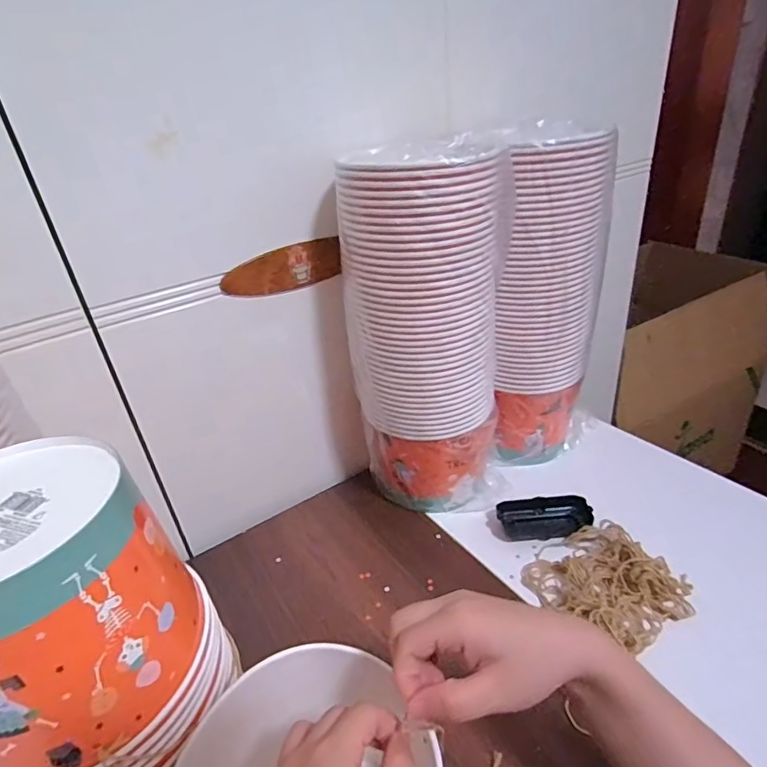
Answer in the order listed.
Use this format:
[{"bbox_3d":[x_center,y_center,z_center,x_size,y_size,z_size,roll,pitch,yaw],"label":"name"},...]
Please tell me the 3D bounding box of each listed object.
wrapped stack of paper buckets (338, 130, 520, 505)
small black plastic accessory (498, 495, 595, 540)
[{"bbox_3d":[0.052,-0.038,0.588,0.148,0.438,0.139,16,37,33],"label":"wrapped stack of paper buckets"},{"bbox_3d":[0.199,0.167,0.625,0.108,0.031,0.044,-3,31,6],"label":"small black plastic accessory"}]

